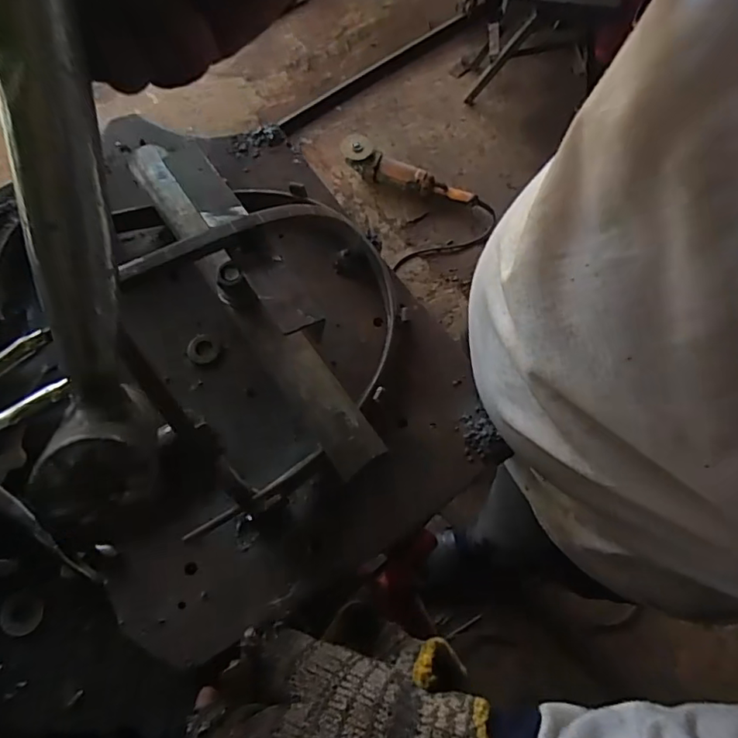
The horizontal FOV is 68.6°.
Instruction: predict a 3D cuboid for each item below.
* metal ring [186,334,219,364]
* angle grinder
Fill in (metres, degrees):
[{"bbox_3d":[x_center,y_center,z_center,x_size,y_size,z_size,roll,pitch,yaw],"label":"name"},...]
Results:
[{"bbox_3d":[-0.120,-0.015,0.392,0.022,0.004,0.022,1,68,-2],"label":"metal ring"},{"bbox_3d":[0.100,-0.512,1.433,0.369,0.083,0.075,20,69,6],"label":"angle grinder"}]

